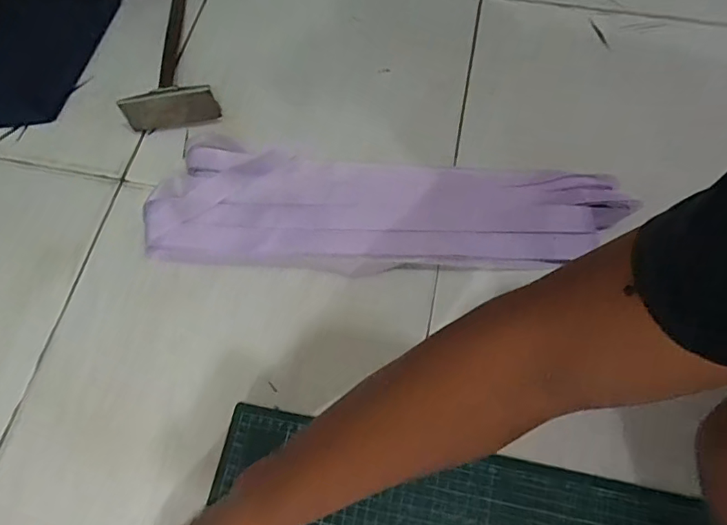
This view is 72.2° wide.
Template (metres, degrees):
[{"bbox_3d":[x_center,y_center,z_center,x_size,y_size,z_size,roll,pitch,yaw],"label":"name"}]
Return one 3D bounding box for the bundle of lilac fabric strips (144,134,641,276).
[{"bbox_3d":[0.022,-0.061,0.576,0.514,0.033,0.147,4,67,3],"label":"bundle of lilac fabric strips"}]

